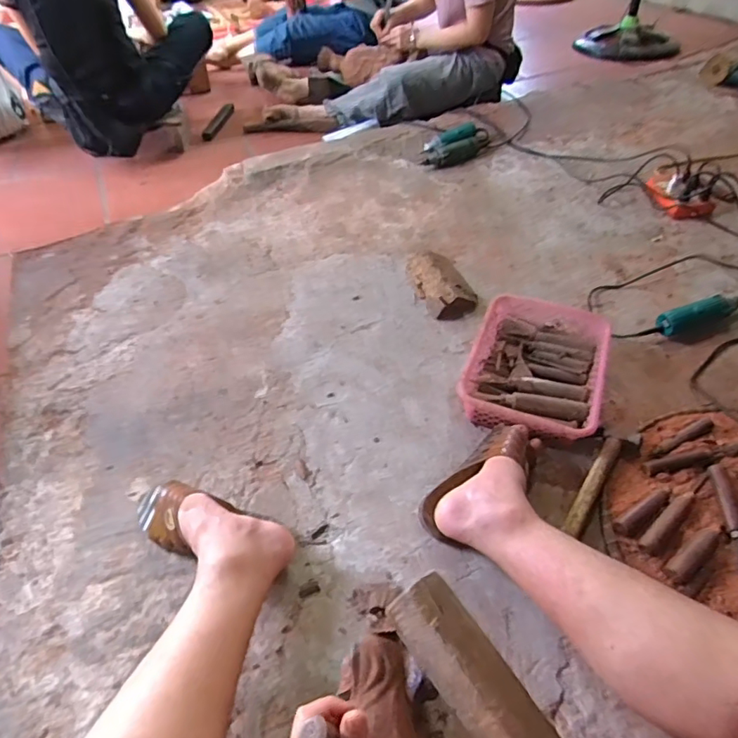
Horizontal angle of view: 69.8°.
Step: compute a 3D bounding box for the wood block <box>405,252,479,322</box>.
[{"bbox_3d":[0.165,-0.203,1.197,0.120,0.050,0.200,-18,49,-11],"label":"wood block"}]

